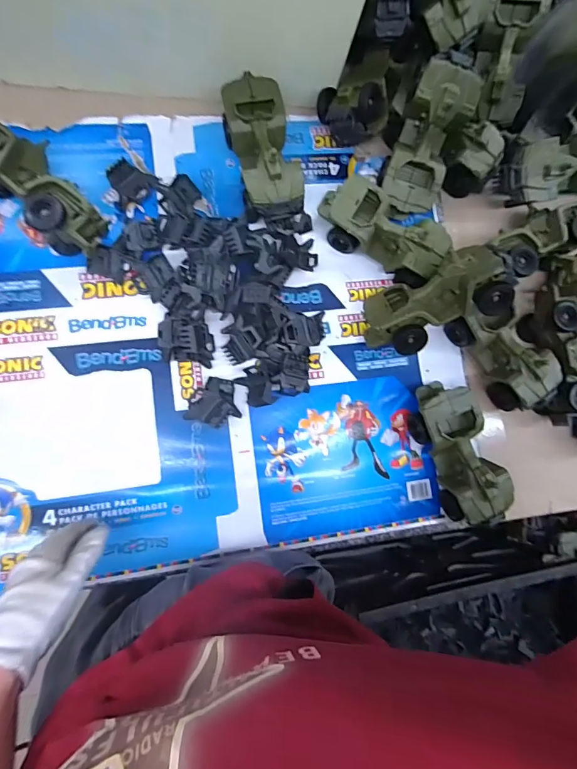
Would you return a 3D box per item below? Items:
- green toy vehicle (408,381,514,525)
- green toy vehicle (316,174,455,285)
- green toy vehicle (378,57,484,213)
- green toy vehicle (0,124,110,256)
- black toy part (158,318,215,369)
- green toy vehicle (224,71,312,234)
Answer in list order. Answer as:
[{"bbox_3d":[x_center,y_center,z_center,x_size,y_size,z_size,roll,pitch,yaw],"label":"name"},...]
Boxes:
[{"bbox_3d":[0.228,0.089,0.561,0.080,0.081,0.185,-22,87,-9],"label":"green toy vehicle"},{"bbox_3d":[0.132,-0.215,0.582,0.188,0.079,0.092,33,81,-3],"label":"green toy vehicle"},{"bbox_3d":[0.188,-0.331,0.565,0.087,0.082,0.170,16,115,-6],"label":"green toy vehicle"},{"bbox_3d":[-0.309,-0.240,0.522,0.180,0.081,0.084,42,80,-1],"label":"green toy vehicle"},{"bbox_3d":[-0.136,-0.061,0.538,0.077,0.060,0.060,9,83,-7],"label":"black toy part"},{"bbox_3d":[-0.032,-0.304,0.568,0.080,0.078,0.201,-16,86,-9],"label":"green toy vehicle"}]

